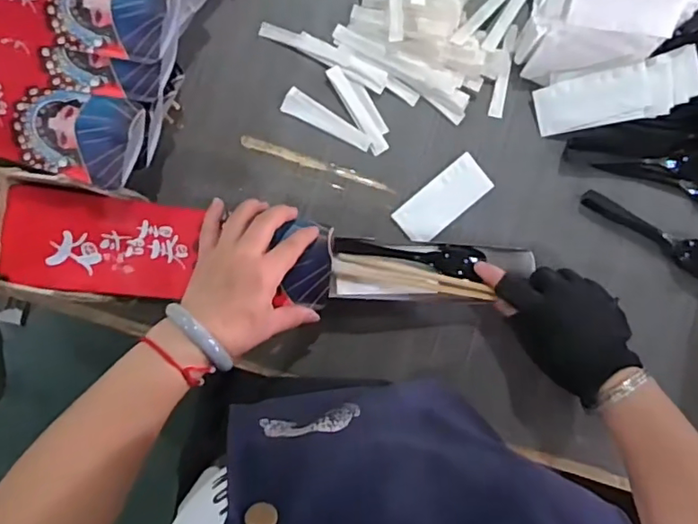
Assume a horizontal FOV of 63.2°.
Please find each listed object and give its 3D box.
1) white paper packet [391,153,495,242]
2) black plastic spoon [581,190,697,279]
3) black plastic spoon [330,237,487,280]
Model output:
[{"bbox_3d":[0.091,-0.059,0.547,0.097,0.005,0.044,-40,91,-1],"label":"white paper packet"},{"bbox_3d":[0.294,-0.024,0.541,0.152,0.012,0.031,31,89,12],"label":"black plastic spoon"},{"bbox_3d":[0.057,-0.006,0.527,0.143,0.015,0.028,7,90,-12],"label":"black plastic spoon"}]

